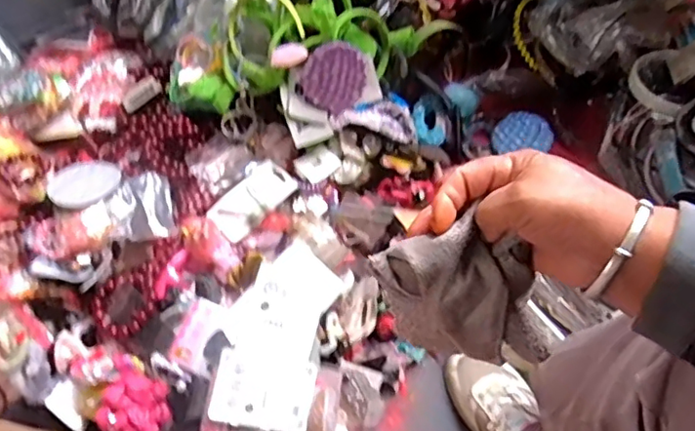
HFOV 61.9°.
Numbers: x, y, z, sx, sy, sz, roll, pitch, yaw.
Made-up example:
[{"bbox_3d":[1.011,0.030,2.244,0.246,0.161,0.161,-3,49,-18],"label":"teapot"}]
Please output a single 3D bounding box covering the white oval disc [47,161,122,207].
[{"bbox_3d":[-0.358,-0.046,0.790,0.091,0.004,0.080,-16,52,-25],"label":"white oval disc"}]

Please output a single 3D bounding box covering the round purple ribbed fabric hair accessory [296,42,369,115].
[{"bbox_3d":[-0.018,-0.199,0.835,0.094,0.099,0.012,24,29,-22],"label":"round purple ribbed fabric hair accessory"}]

